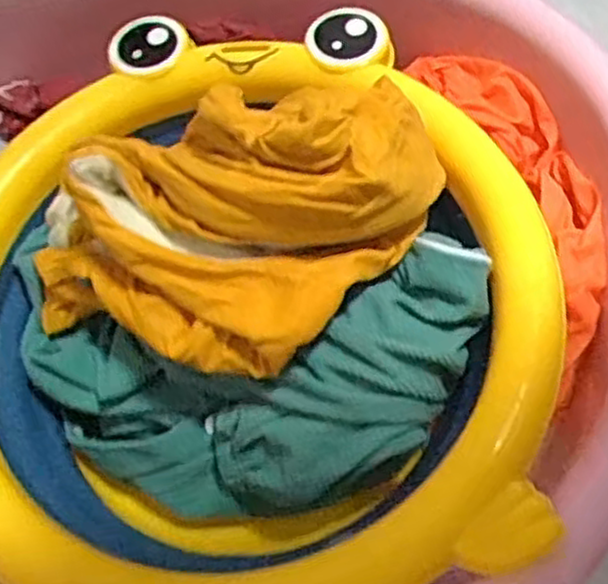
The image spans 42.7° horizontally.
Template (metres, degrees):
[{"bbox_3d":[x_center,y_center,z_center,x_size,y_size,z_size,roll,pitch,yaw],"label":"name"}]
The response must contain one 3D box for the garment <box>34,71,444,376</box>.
[{"bbox_3d":[-0.039,-0.033,0.343,0.178,0.112,0.115,15,61,7],"label":"garment"}]

